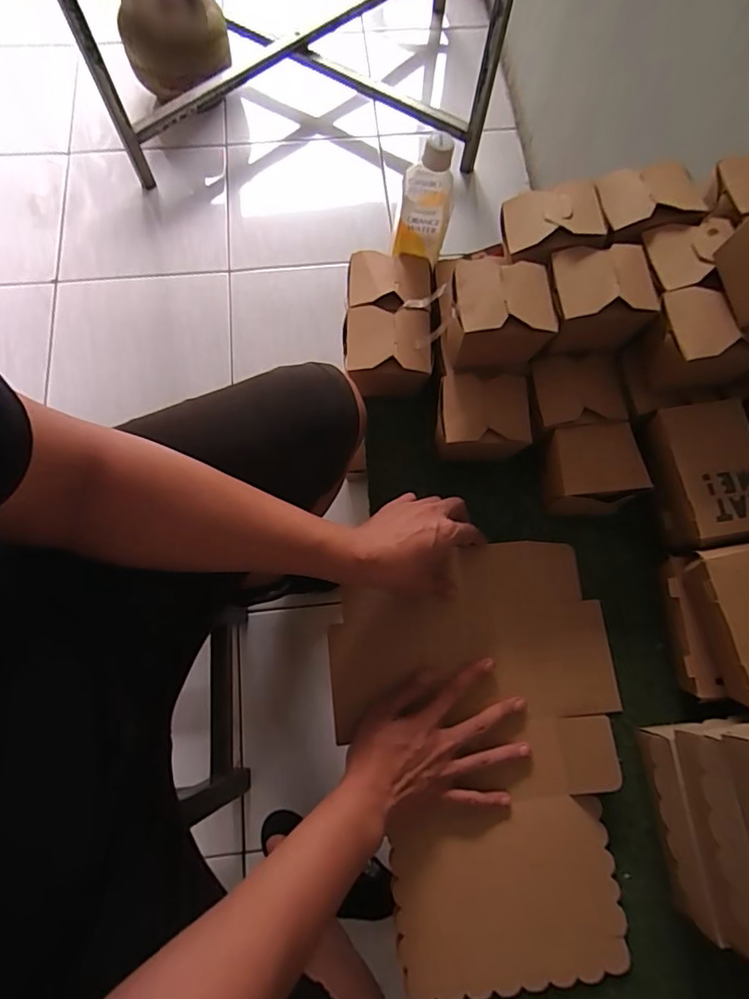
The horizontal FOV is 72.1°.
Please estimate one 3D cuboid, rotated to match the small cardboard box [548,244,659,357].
[{"bbox_3d":[0.234,-0.208,0.547,0.099,0.076,0.088,-4,73,-3],"label":"small cardboard box"}]

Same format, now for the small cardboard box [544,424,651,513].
[{"bbox_3d":[0.239,-0.030,0.586,0.098,0.065,0.088,-6,73,-4],"label":"small cardboard box"}]

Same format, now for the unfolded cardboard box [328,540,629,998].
[{"bbox_3d":[0.117,0.261,0.544,0.300,0.021,0.414,-5,73,-3],"label":"unfolded cardboard box"}]

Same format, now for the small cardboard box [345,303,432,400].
[{"bbox_3d":[0.015,-0.173,0.610,0.099,0.051,0.094,2,73,-1],"label":"small cardboard box"}]

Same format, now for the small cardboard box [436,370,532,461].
[{"bbox_3d":[0.121,-0.090,0.591,0.099,0.062,0.090,1,73,-1],"label":"small cardboard box"}]

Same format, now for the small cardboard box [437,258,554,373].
[{"bbox_3d":[0.122,-0.193,0.550,0.106,0.085,0.088,-7,73,-4],"label":"small cardboard box"}]

